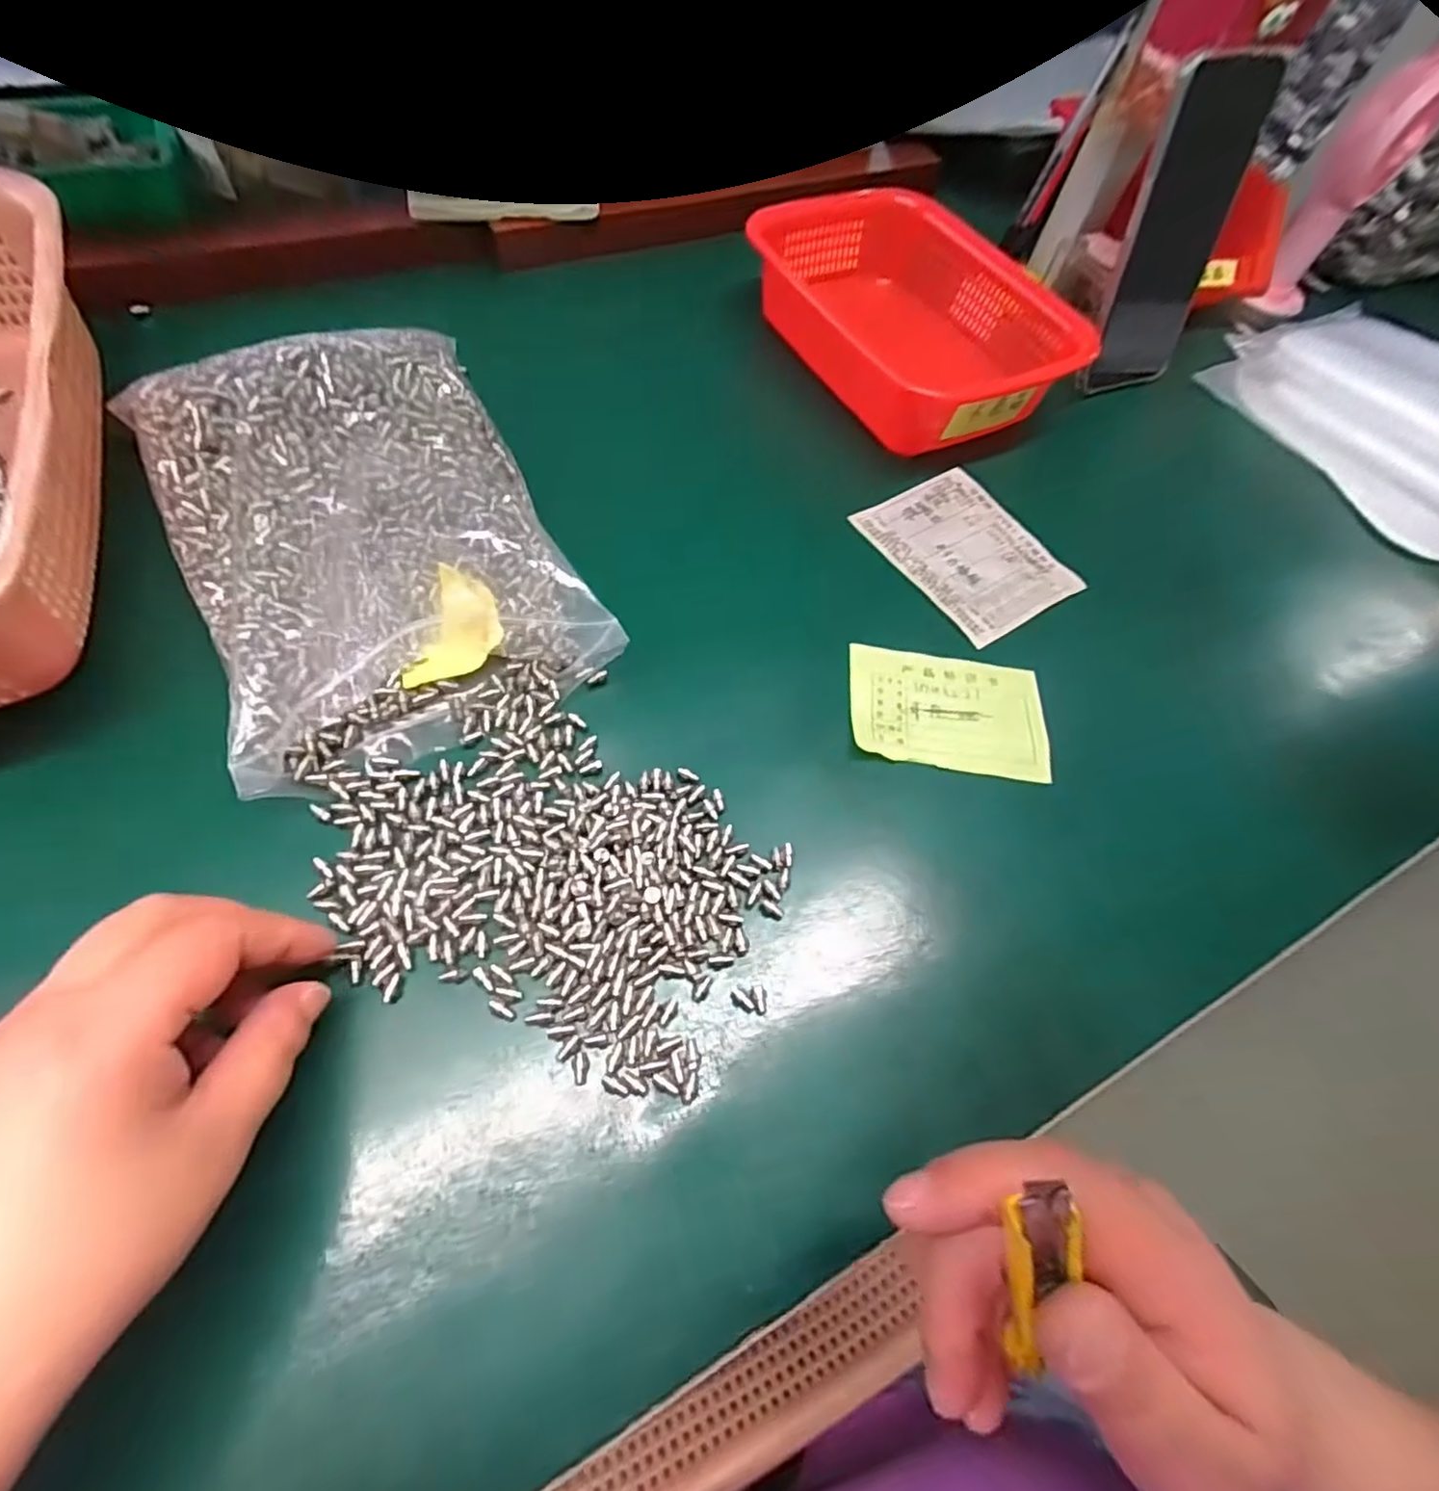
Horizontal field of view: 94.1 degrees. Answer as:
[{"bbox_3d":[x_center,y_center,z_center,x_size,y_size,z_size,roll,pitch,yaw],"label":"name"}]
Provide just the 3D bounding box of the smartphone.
[{"bbox_3d":[0.315,-0.353,0.469,0.005,0.187,0.082,-7,37,-13],"label":"smartphone"}]

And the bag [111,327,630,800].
[{"bbox_3d":[-0.165,-0.099,0.317,0.160,0.063,0.220,-26,68,-19],"label":"bag"}]

